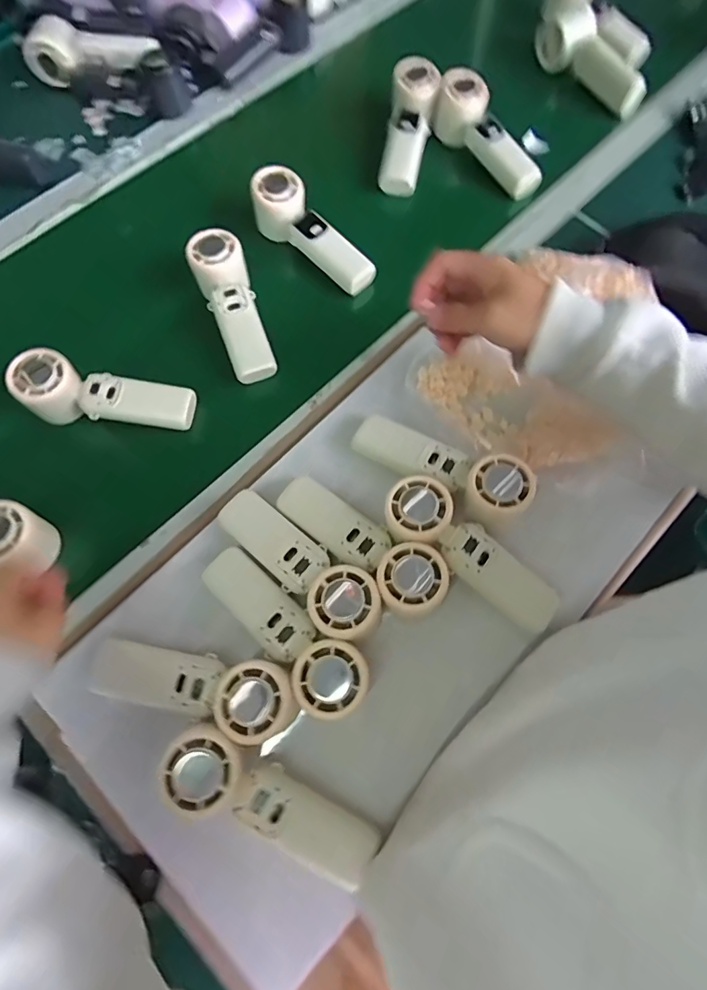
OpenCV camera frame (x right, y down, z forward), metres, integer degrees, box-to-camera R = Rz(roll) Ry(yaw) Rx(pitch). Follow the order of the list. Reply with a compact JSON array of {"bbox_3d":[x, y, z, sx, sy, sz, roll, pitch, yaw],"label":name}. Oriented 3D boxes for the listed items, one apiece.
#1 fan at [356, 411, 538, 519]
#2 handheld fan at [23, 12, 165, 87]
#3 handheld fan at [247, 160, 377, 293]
[{"bbox_3d":[0.078,-0.029,0.432,0.163,0.042,0.057,31,74,10],"label":"fan"},{"bbox_3d":[-0.349,-0.592,0.647,0.173,0.050,0.067,3,71,1],"label":"handheld fan"},{"bbox_3d":[-0.049,-0.297,0.556,0.170,0.049,0.056,42,76,-2],"label":"handheld fan"}]

